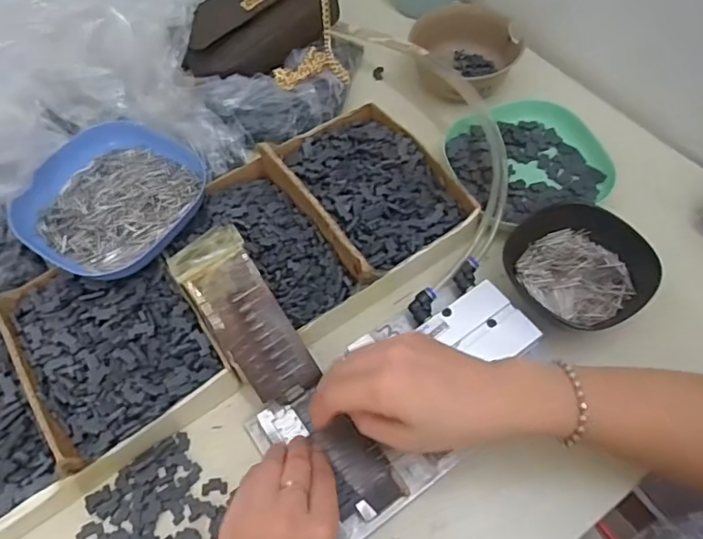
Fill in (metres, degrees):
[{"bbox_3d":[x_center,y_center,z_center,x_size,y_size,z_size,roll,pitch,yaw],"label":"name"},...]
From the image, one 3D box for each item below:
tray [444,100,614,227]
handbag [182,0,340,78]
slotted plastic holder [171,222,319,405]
[{"bbox_3d":[0.162,-0.105,0.540,0.130,0.031,0.134,-24,60,-11],"label":"tray"},{"bbox_3d":[-0.098,-0.260,0.587,0.168,0.060,0.095,-37,64,-18],"label":"handbag"},{"bbox_3d":[-0.078,0.037,0.417,0.055,0.020,0.133,-33,93,-16],"label":"slotted plastic holder"}]

